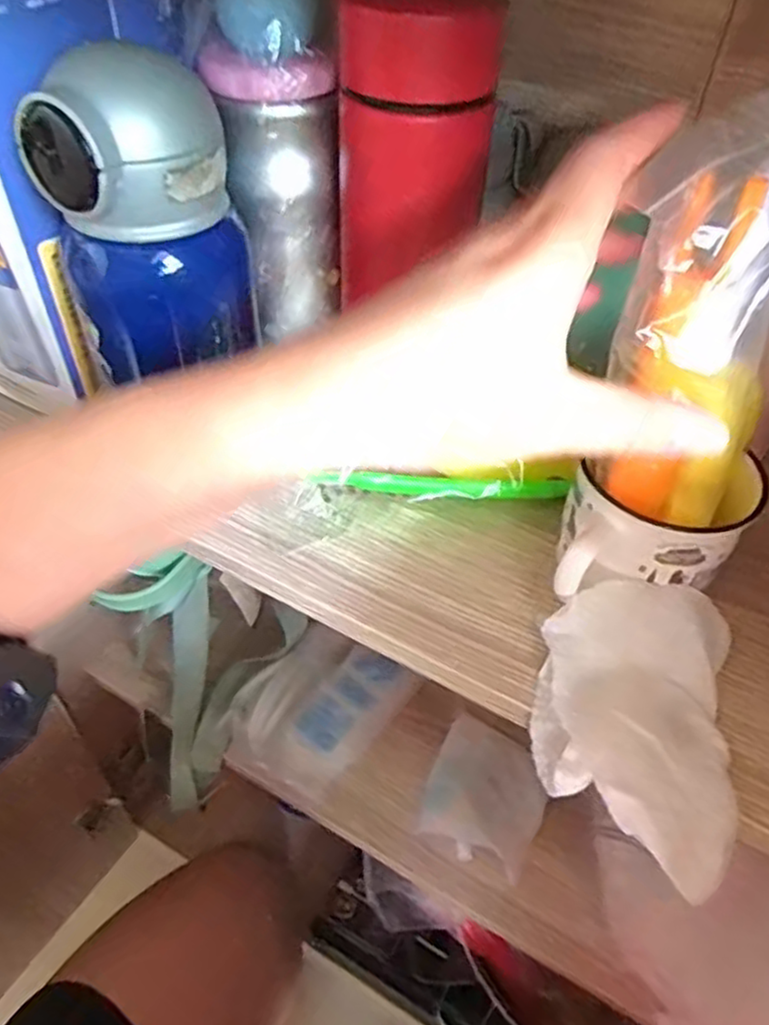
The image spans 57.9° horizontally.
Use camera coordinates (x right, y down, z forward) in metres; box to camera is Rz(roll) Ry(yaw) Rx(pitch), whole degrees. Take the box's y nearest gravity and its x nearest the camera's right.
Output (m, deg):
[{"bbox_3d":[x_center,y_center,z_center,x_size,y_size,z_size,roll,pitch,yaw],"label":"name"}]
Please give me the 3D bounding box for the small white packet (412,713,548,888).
[{"bbox_3d":[0.073,0.196,0.490,0.079,0.012,0.092,21,50,15],"label":"small white packet"}]

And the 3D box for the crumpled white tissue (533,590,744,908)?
[{"bbox_3d":[0.095,0.076,0.264,0.069,0.026,0.108,11,48,7],"label":"crumpled white tissue"}]

